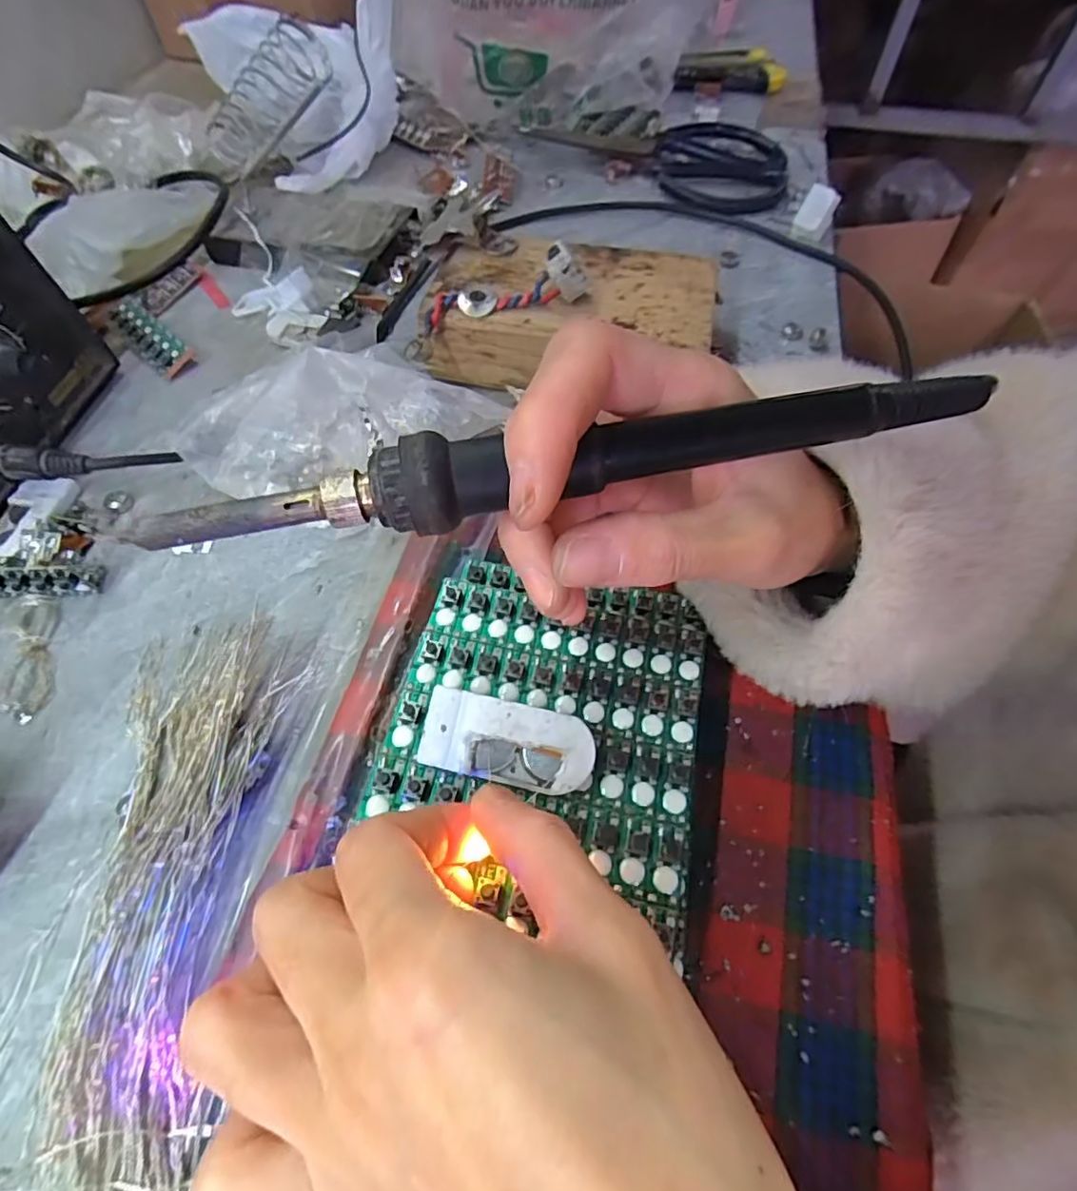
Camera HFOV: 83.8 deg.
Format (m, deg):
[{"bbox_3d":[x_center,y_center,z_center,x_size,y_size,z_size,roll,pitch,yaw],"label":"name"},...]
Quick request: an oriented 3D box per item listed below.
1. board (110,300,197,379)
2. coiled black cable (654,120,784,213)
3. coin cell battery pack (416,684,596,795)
[{"bbox_3d":[-0.221,-0.147,0.339,0.068,0.009,0.020,38,66,21],"label":"board"},{"bbox_3d":[0.135,-0.316,0.444,0.098,0.019,0.118,10,59,7],"label":"coiled black cable"},{"bbox_3d":[-0.009,0.044,0.179,0.050,0.005,0.024,12,84,5],"label":"coin cell battery pack"}]

